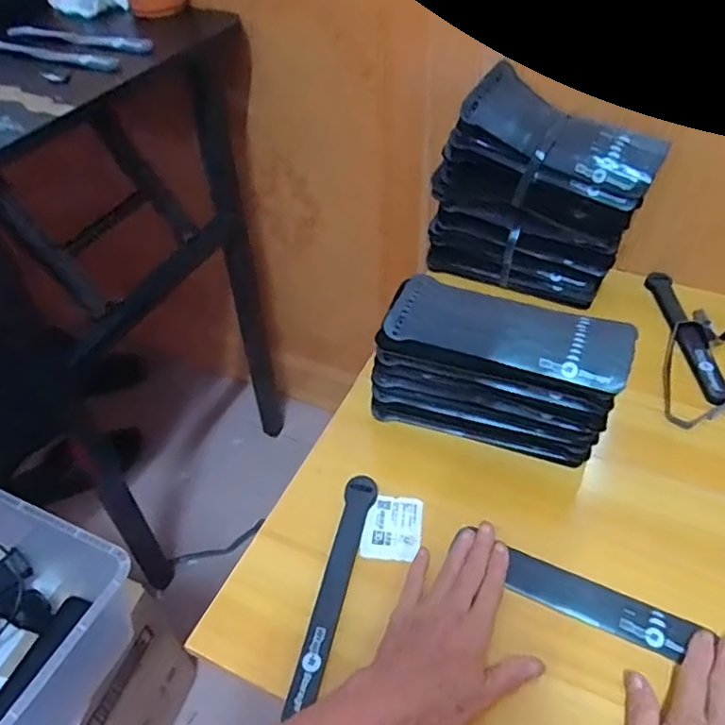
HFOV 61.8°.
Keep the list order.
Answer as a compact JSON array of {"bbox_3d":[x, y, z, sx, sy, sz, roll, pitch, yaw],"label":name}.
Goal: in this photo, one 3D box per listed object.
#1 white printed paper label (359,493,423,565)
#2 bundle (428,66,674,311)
[{"bbox_3d":[0.027,0.140,0.515,0.047,0.004,0.062,8,44,4],"label":"white printed paper label"},{"bbox_3d":[0.195,-0.188,0.679,0.221,0.202,0.087,18,50,19],"label":"bundle"}]

